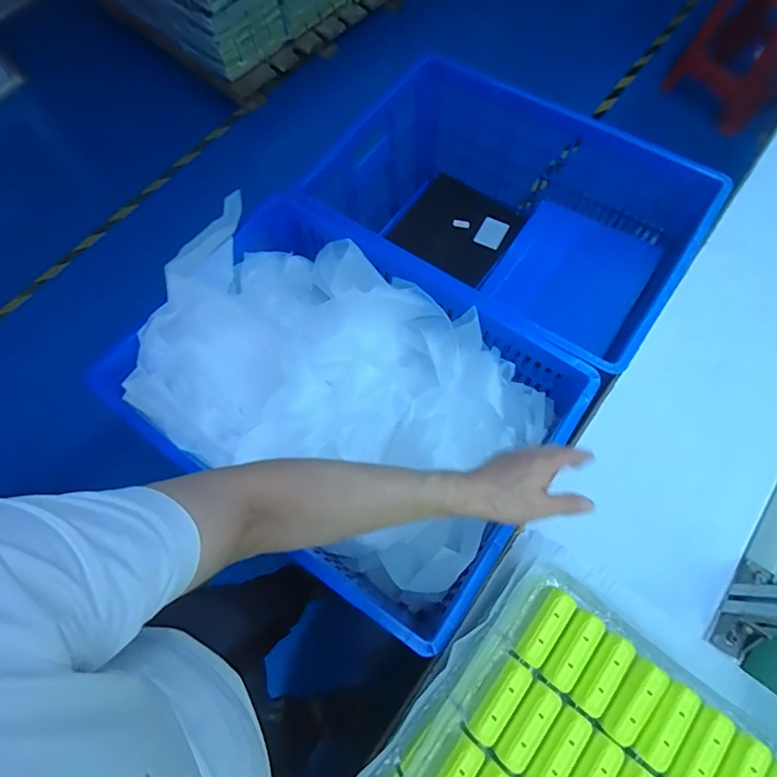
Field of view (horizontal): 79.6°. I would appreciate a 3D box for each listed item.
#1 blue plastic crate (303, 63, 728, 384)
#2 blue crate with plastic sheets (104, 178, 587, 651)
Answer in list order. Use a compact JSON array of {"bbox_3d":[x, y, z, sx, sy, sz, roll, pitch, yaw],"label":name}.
[{"bbox_3d":[0.218,-0.338,0.984,0.696,0.313,0.474,29,65,17],"label":"blue plastic crate"},{"bbox_3d":[-0.059,0.011,0.786,0.646,0.291,0.482,35,66,20],"label":"blue crate with plastic sheets"}]

